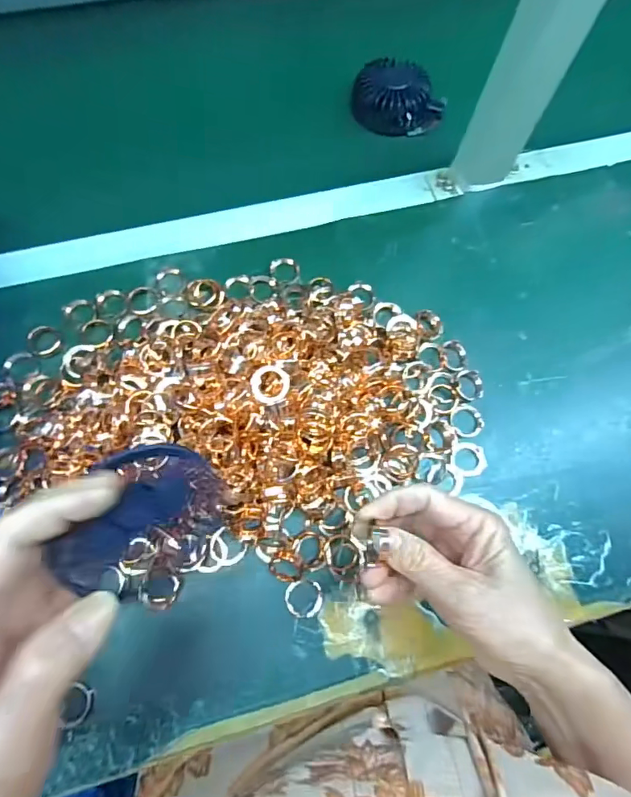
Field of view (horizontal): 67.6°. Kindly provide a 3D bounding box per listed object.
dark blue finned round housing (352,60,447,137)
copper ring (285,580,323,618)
[{"bbox_3d":[0.091,-0.337,0.522,0.098,0.043,0.070,-5,71,-4],"label":"dark blue finned round housing"},{"bbox_3d":[-0.009,0.155,0.364,0.029,0.005,0.027,-1,76,3],"label":"copper ring"}]

